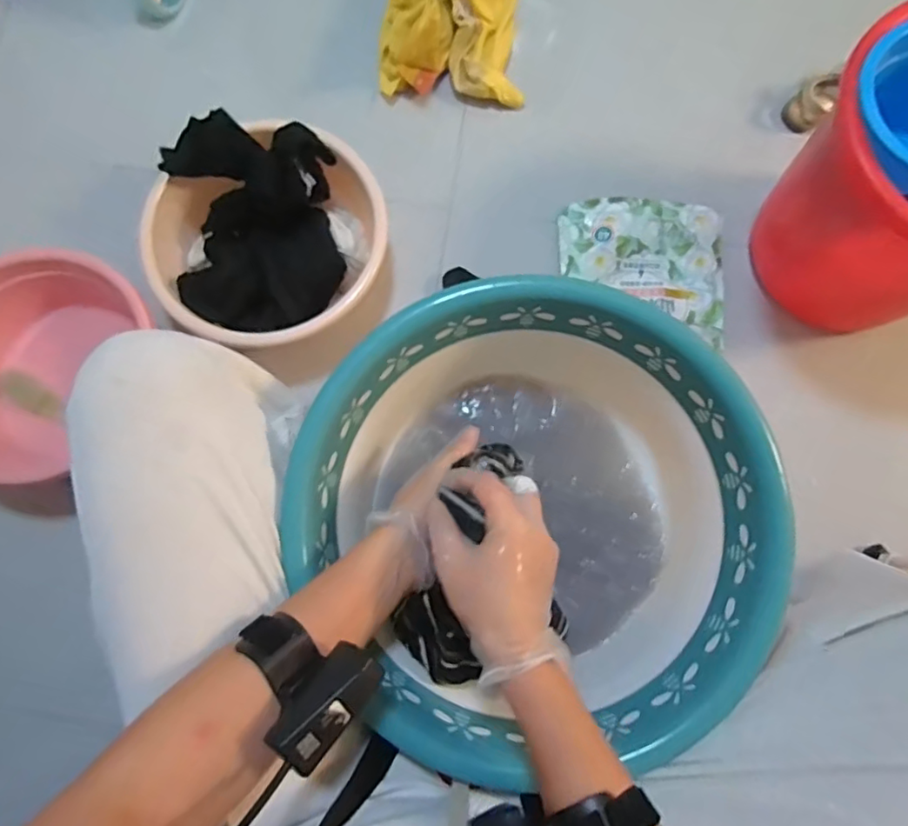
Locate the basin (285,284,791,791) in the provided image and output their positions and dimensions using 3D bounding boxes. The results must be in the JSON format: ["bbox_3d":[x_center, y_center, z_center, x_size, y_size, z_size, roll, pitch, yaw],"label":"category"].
[{"bbox_3d":[0.062,0.083,0.488,0.358,0.137,0.343,0,78,0],"label":"basin"}]

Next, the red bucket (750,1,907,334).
[{"bbox_3d":[0.556,-0.251,0.731,0.302,0.323,0.253,15,79,3],"label":"red bucket"}]

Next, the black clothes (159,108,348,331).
[{"bbox_3d":[-0.266,-0.263,0.780,0.209,0.100,0.282,-4,78,0],"label":"black clothes"}]

